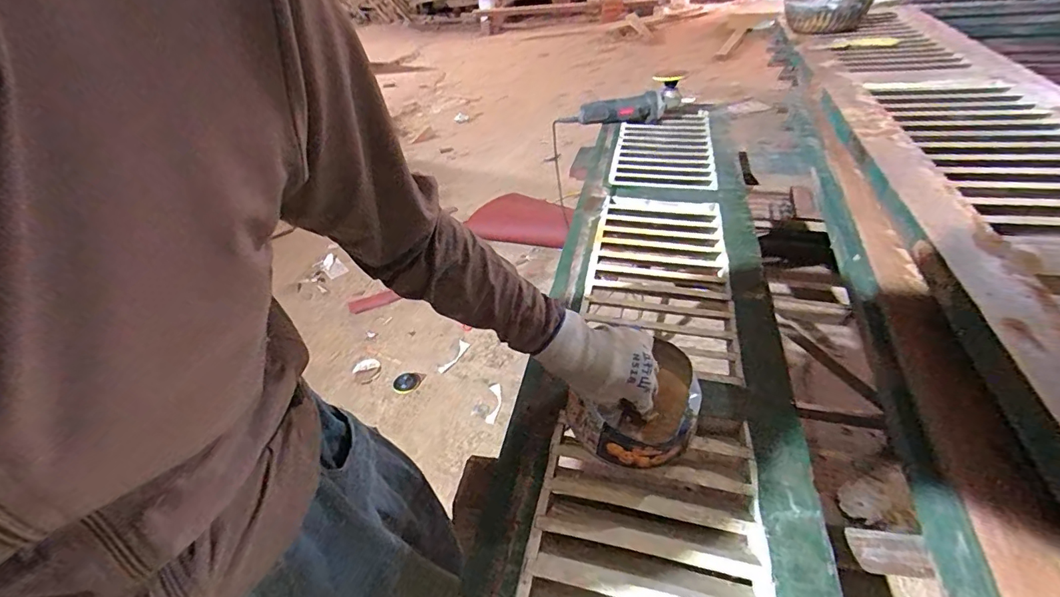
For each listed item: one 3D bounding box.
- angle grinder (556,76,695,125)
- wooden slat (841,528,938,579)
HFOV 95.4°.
[{"bbox_3d":[0.249,-0.510,1.278,0.298,0.104,0.122,-17,39,-13],"label":"angle grinder"},{"bbox_3d":[0.363,0.259,0.494,0.073,0.027,0.035,2,39,11],"label":"wooden slat"}]

